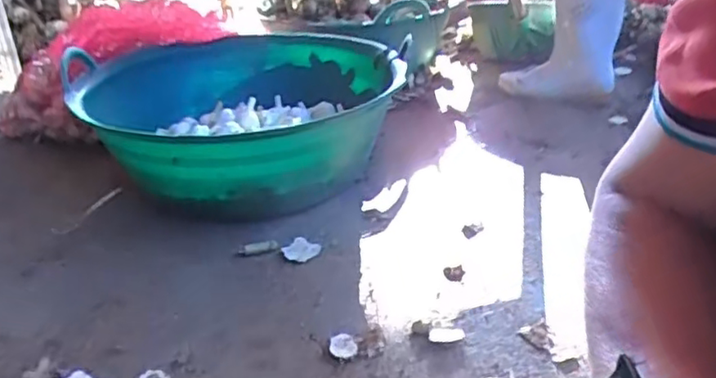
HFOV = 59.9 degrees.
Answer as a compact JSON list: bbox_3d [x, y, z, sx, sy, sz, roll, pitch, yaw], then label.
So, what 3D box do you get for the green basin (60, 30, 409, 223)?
[{"bbox_3d":[-0.184,-0.125,1.087,0.525,0.185,0.546,-2,27,1],"label":"green basin"}]

